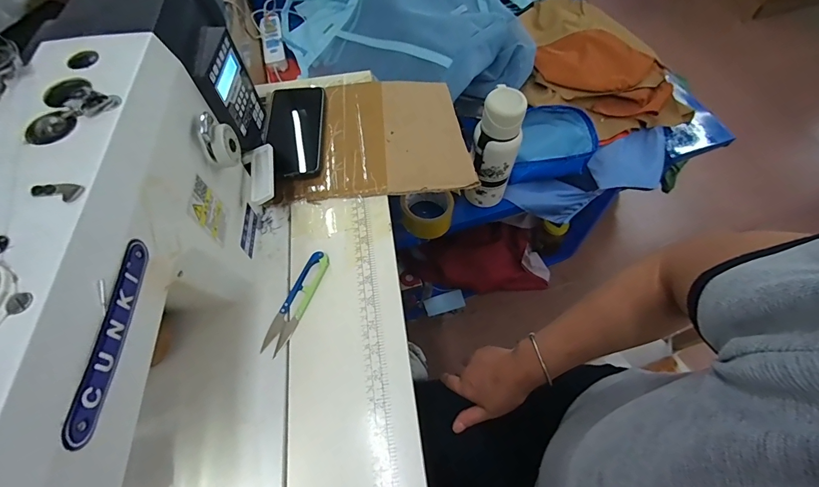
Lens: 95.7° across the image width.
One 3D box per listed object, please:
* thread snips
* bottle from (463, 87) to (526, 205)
[{"bbox_3d":[-0.122,0.061,0.401,0.027,0.010,0.116,21,65,14],"label":"thread snips"},{"bbox_3d":[0.145,-0.155,0.636,0.075,0.215,0.073,14,64,11],"label":"bottle"}]

